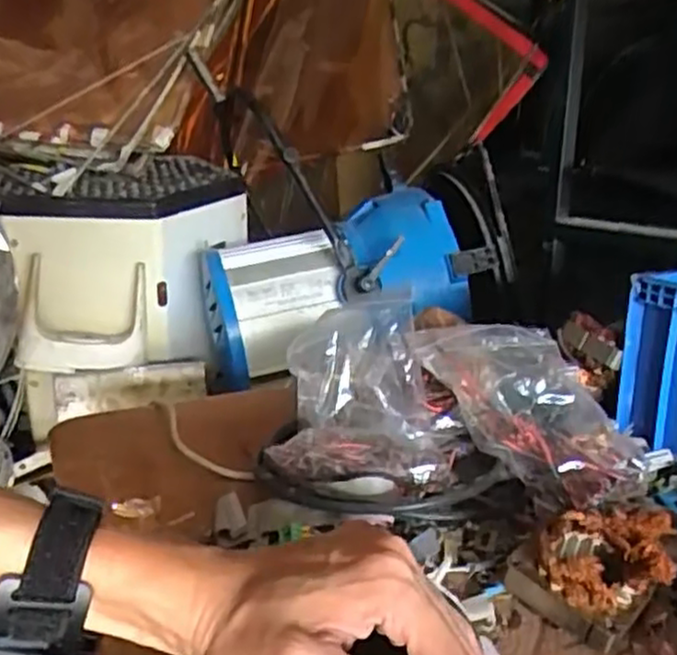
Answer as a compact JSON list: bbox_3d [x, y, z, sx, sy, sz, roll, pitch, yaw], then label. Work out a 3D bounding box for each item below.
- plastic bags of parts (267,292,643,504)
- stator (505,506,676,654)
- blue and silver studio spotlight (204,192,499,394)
[{"bbox_3d":[0.107,0.061,0.682,0.326,0.112,0.192,3,15,3],"label":"plastic bags of parts"},{"bbox_3d":[0.176,0.166,0.493,0.093,0.062,0.096,13,18,36],"label":"stator"},{"bbox_3d":[-0.011,-0.074,1.235,0.508,0.240,0.198,-20,12,8],"label":"blue and silver studio spotlight"}]

